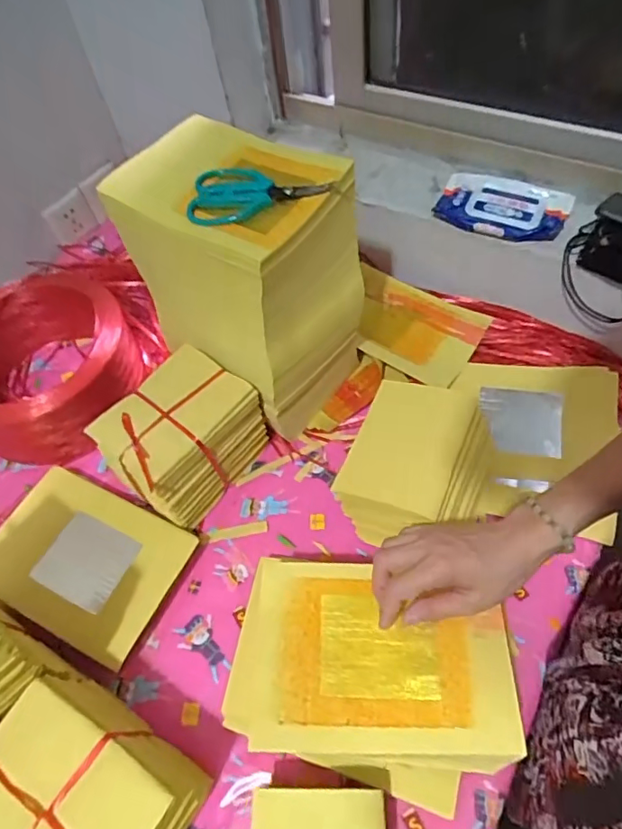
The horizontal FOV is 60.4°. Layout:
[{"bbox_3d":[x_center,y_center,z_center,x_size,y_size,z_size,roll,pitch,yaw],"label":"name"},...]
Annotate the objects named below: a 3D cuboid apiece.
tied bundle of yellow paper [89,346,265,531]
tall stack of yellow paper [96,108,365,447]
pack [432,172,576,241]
[{"bbox_3d":[-0.156,0.028,0.672,0.120,0.158,0.168,34,63,25],"label":"tied bundle of yellow paper"},{"bbox_3d":[-0.077,-0.166,0.669,0.236,0.289,0.176,33,63,25],"label":"tall stack of yellow paper"},{"bbox_3d":[0.265,-0.289,0.744,0.174,0.031,0.099,23,59,20],"label":"pack"}]

